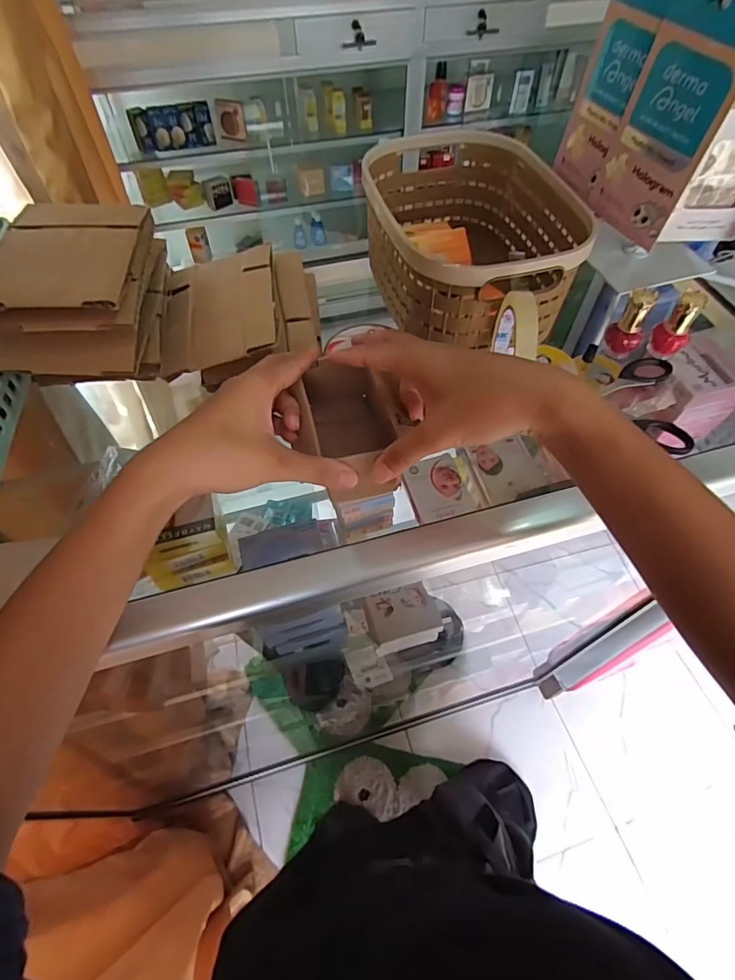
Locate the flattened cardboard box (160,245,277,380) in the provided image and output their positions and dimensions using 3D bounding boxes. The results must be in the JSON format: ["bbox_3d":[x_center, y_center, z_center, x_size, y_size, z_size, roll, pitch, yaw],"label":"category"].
[{"bbox_3d":[-0.129,-0.159,0.413,0.098,0.017,0.129,-6,57,-4],"label":"flattened cardboard box"}]

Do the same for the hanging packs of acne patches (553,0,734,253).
[{"bbox_3d":[0.202,-0.283,0.353,0.025,0.139,0.138,-12,58,-7],"label":"hanging packs of acne patches"}]

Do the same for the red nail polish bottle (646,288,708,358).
[{"bbox_3d":[0.268,-0.143,0.415,0.022,0.055,0.022,2,57,2],"label":"red nail polish bottle"}]

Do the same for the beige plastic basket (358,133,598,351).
[{"bbox_3d":[0.088,-0.235,0.449,0.160,0.094,0.235,-11,57,-7],"label":"beige plastic basket"}]

